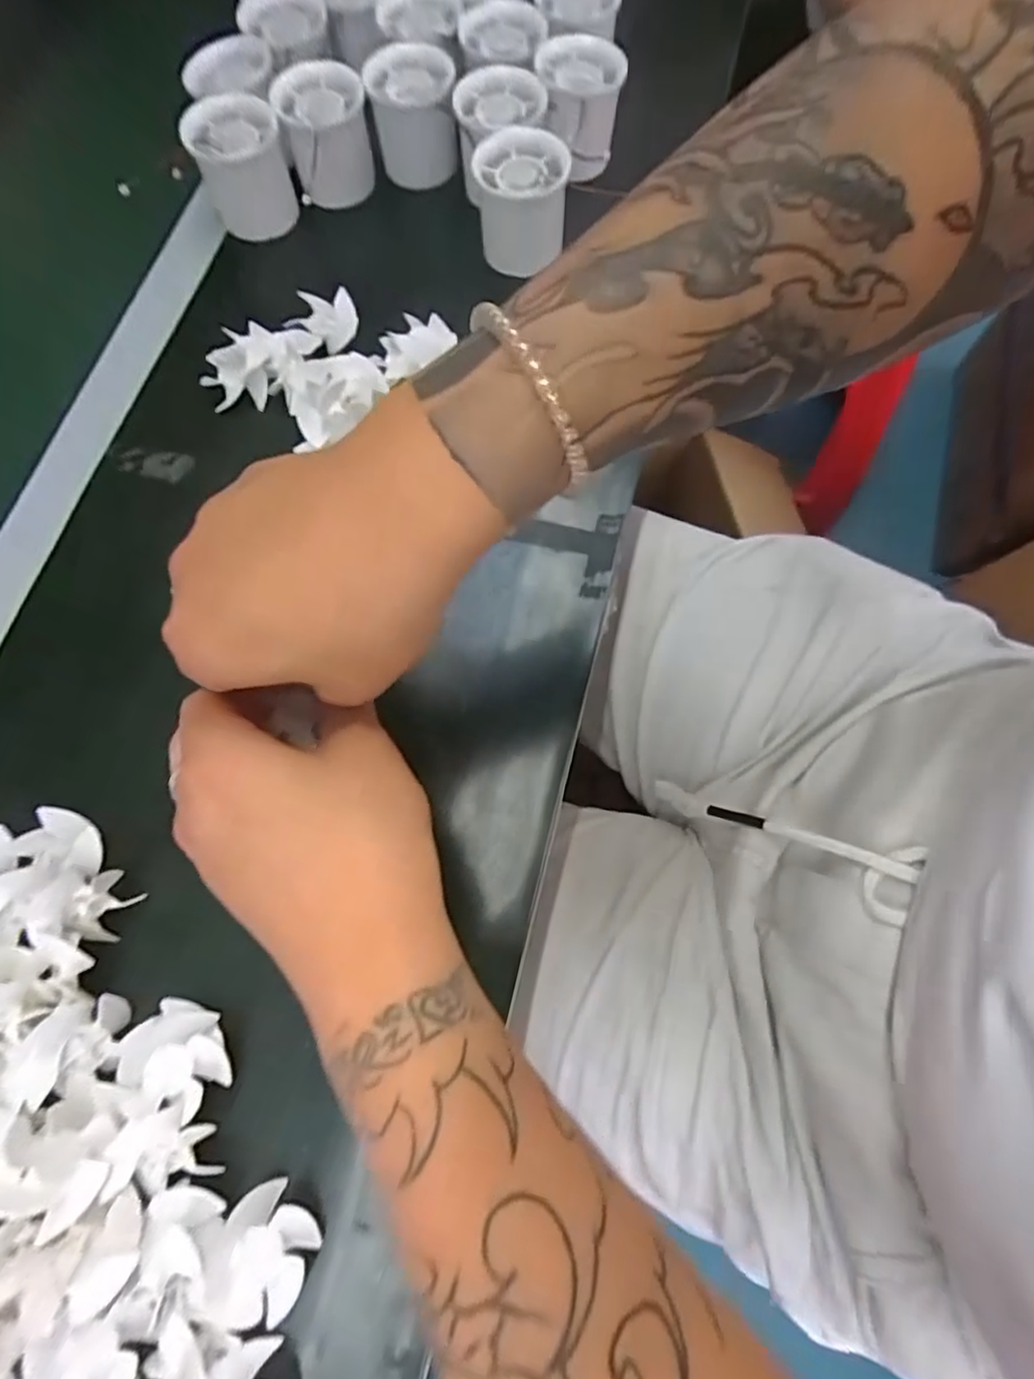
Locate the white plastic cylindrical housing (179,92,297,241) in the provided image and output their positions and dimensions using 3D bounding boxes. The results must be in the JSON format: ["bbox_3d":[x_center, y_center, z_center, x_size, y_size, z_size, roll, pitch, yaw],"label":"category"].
[{"bbox_3d":[-0.171,-0.327,0.407,0.053,0.055,0.052,-1,71,2],"label":"white plastic cylindrical housing"}]

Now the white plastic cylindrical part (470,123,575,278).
[{"bbox_3d":[0.004,-0.300,0.398,0.053,0.054,0.050,-1,71,2],"label":"white plastic cylindrical part"}]

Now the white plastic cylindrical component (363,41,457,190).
[{"bbox_3d":[-0.066,-0.377,0.426,0.052,0.057,0.051,-1,71,2],"label":"white plastic cylindrical component"}]

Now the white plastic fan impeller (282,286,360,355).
[{"bbox_3d":[-0.117,-0.228,0.393,0.040,0.014,0.040,-1,71,2],"label":"white plastic fan impeller"}]

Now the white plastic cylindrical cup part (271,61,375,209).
[{"bbox_3d":[-0.122,-0.358,0.416,0.053,0.052,0.058,-1,71,2],"label":"white plastic cylindrical cup part"}]

